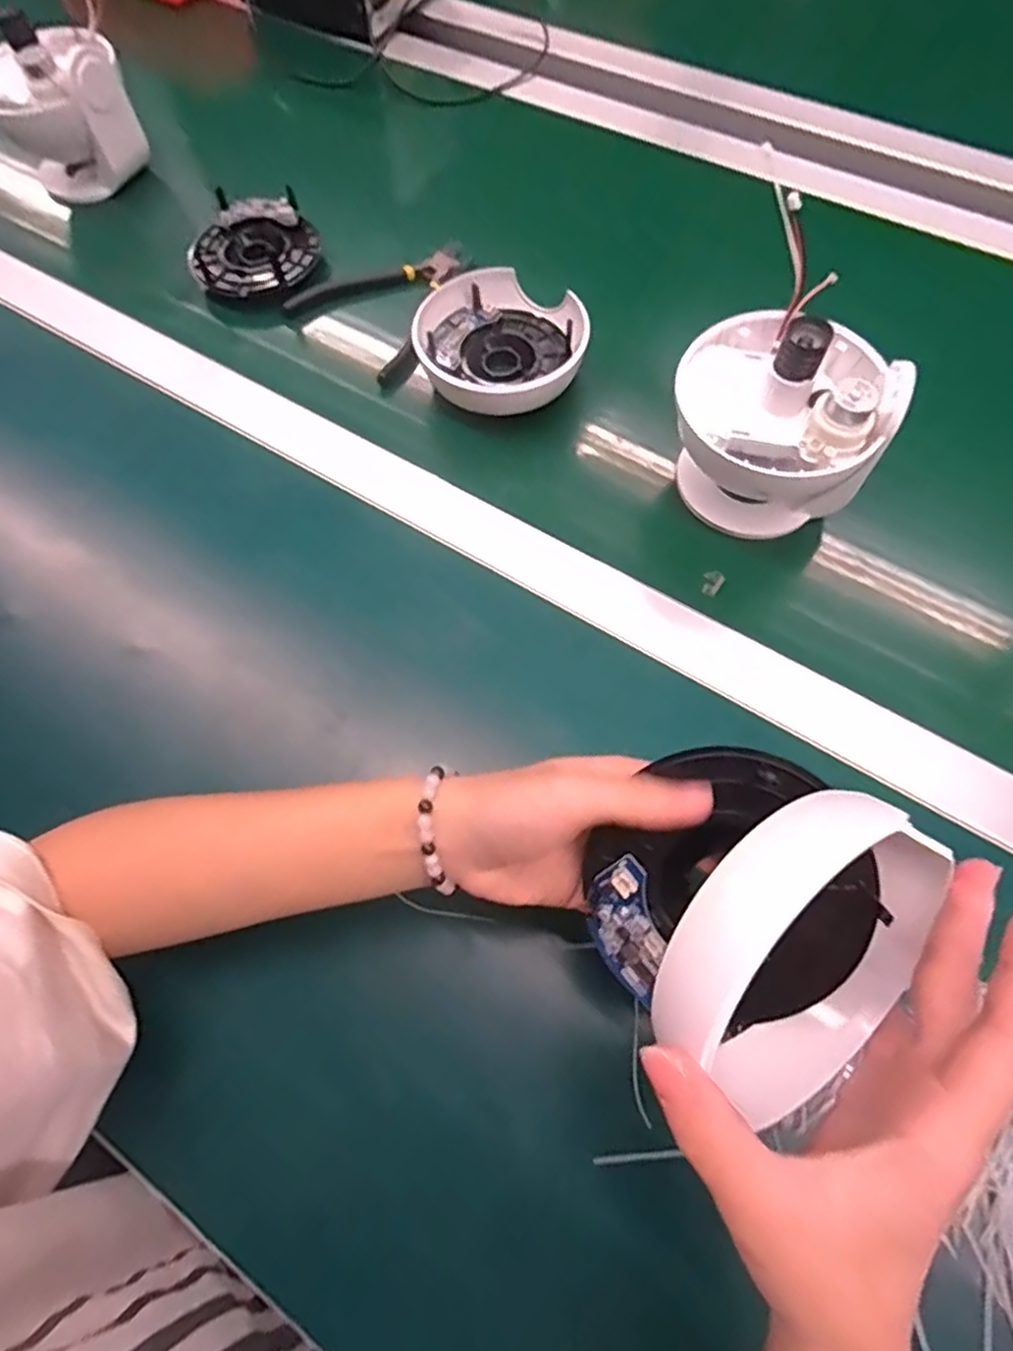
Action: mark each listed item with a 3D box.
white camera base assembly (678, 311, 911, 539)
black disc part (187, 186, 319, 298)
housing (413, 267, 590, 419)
[{"bbox_3d":[0.158,-0.150,0.399,0.113,0.118,0.093,17,68,10],"label":"white camera base assembly"},{"bbox_3d":[-0.199,-0.338,0.533,0.095,0.020,0.095,-3,66,1],"label":"black disc part"},{"bbox_3d":[-0.003,-0.227,0.473,0.111,0.039,0.109,-1,66,2],"label":"housing"}]

